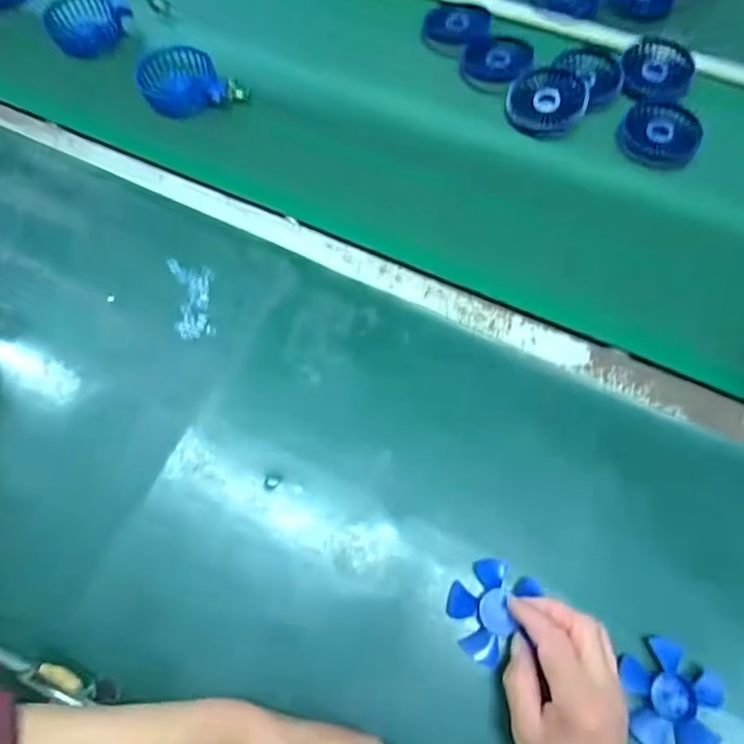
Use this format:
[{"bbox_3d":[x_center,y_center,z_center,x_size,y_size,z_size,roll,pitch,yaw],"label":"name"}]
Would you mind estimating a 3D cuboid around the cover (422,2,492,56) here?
[{"bbox_3d":[0.109,-0.444,0.662,0.084,0.010,0.096,12,67,7],"label":"cover"}]

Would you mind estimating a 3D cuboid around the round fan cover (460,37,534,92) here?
[{"bbox_3d":[0.151,-0.378,0.629,0.082,0.020,0.077,-1,66,1],"label":"round fan cover"}]

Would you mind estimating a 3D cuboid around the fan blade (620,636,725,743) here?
[{"bbox_3d":[0.213,0.234,0.370,0.068,0.019,0.070,-1,66,1],"label":"fan blade"}]

